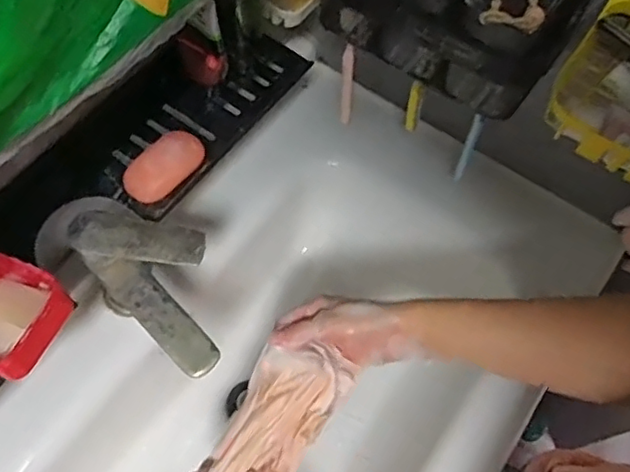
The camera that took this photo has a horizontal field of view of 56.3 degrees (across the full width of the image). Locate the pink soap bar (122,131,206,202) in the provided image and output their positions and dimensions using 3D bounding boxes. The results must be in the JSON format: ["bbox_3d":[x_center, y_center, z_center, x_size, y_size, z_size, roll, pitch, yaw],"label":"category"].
[{"bbox_3d":[-0.144,-0.065,0.568,0.079,0.031,0.046,-38,71,-19],"label":"pink soap bar"}]

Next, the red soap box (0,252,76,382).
[{"bbox_3d":[-0.261,0.065,0.491,0.098,0.033,0.087,22,65,9],"label":"red soap box"}]

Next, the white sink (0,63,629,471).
[{"bbox_3d":[-0.052,0.204,0.697,0.469,0.194,0.800,33,67,14],"label":"white sink"}]

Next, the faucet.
[{"bbox_3d":[-0.152,0.029,0.534,0.190,0.059,0.102,31,67,13],"label":"faucet"}]

